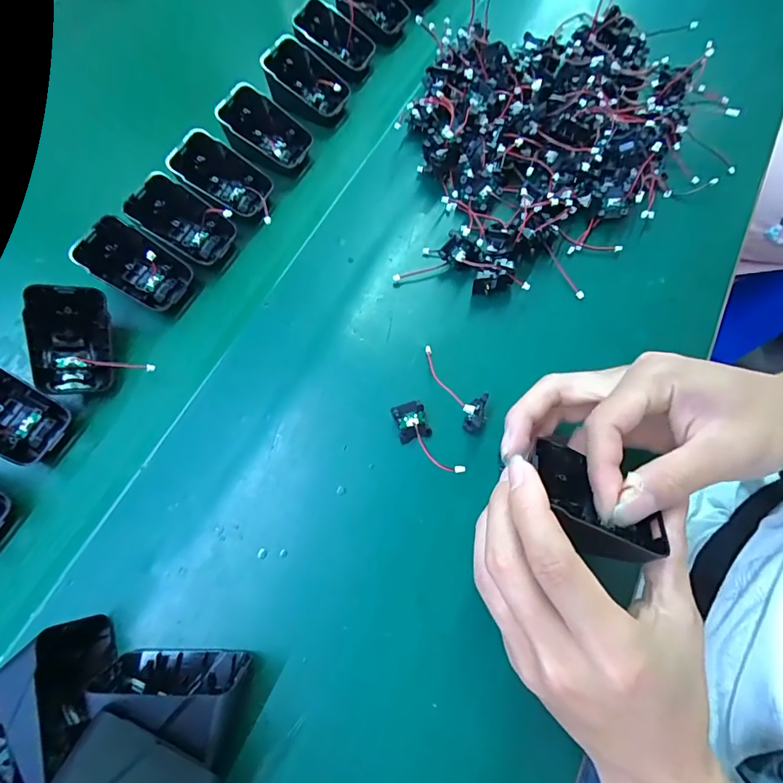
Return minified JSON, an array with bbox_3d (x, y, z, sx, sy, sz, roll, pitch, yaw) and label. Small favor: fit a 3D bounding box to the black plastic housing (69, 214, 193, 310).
[{"bbox_3d":[-0.182,-0.087,0.320,0.072,0.025,0.044,36,72,-24],"label":"black plastic housing"}]

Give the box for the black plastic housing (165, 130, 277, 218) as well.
[{"bbox_3d":[-0.132,-0.163,0.348,0.069,0.022,0.043,35,69,-24],"label":"black plastic housing"}]

